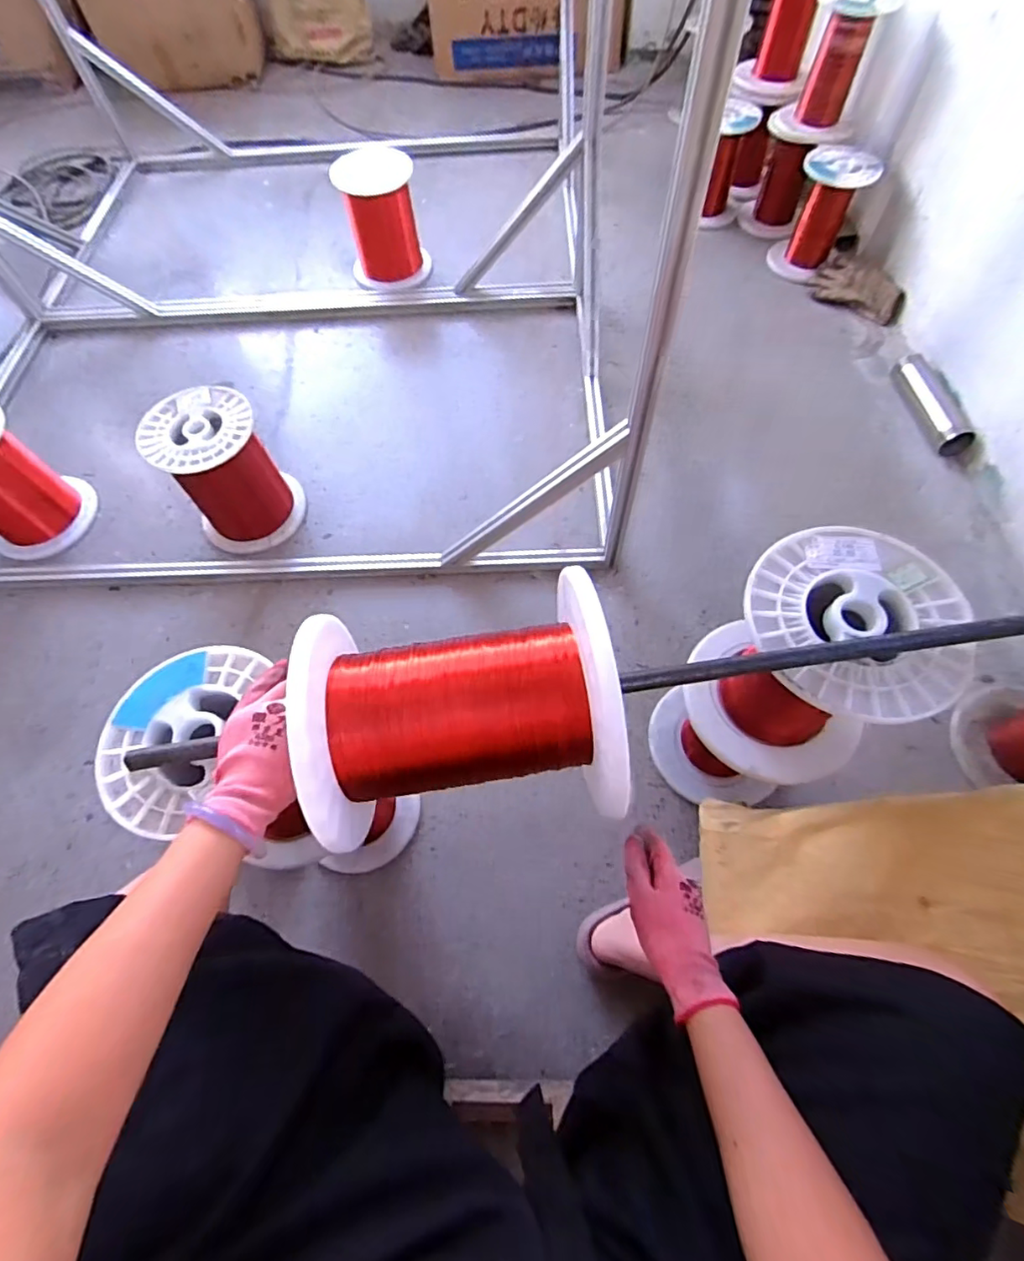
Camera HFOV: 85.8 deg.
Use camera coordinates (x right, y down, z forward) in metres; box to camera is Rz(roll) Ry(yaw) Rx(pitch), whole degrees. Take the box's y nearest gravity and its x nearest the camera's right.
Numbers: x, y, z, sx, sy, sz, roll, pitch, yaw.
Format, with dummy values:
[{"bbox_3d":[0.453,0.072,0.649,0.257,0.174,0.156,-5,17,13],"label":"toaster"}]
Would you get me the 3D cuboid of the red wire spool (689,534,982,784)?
[{"bbox_3d":[0.326,0.038,0.612,0.193,0.227,0.201,-1,63,2],"label":"red wire spool"}]

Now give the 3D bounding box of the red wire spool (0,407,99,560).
[{"bbox_3d":[-1.007,-0.294,1.077,0.198,0.227,0.196,16,65,10],"label":"red wire spool"}]

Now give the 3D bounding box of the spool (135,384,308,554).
[{"bbox_3d":[-0.554,-0.309,1.079,0.200,0.235,0.196,-1,63,2],"label":"spool"}]

